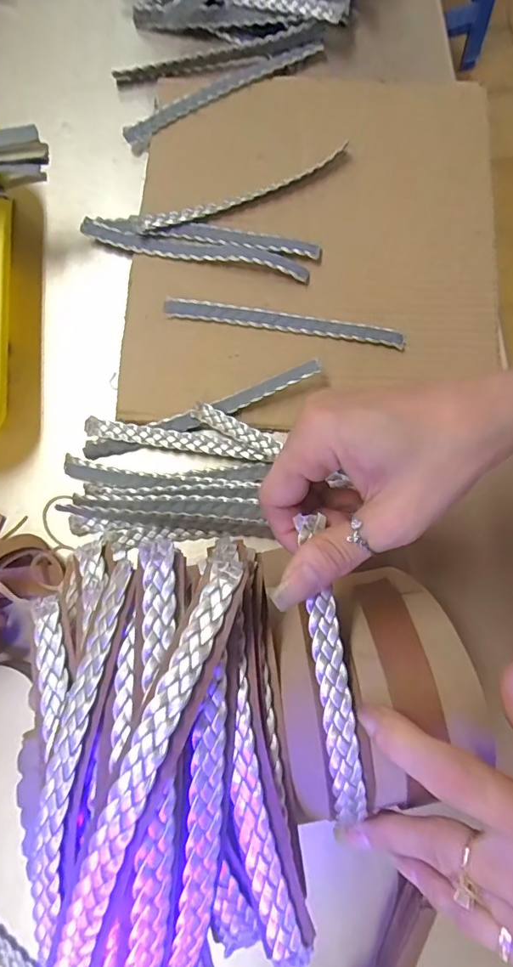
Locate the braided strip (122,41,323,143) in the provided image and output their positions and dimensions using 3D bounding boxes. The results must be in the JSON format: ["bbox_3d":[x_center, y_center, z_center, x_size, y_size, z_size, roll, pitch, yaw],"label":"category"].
[{"bbox_3d":[-0.027,-0.316,0.388,0.175,0.009,0.015,-27,81,-3],"label":"braided strip"}]

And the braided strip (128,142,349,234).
[{"bbox_3d":[-0.013,-0.214,0.359,0.167,0.016,0.014,-17,80,-2],"label":"braided strip"}]

